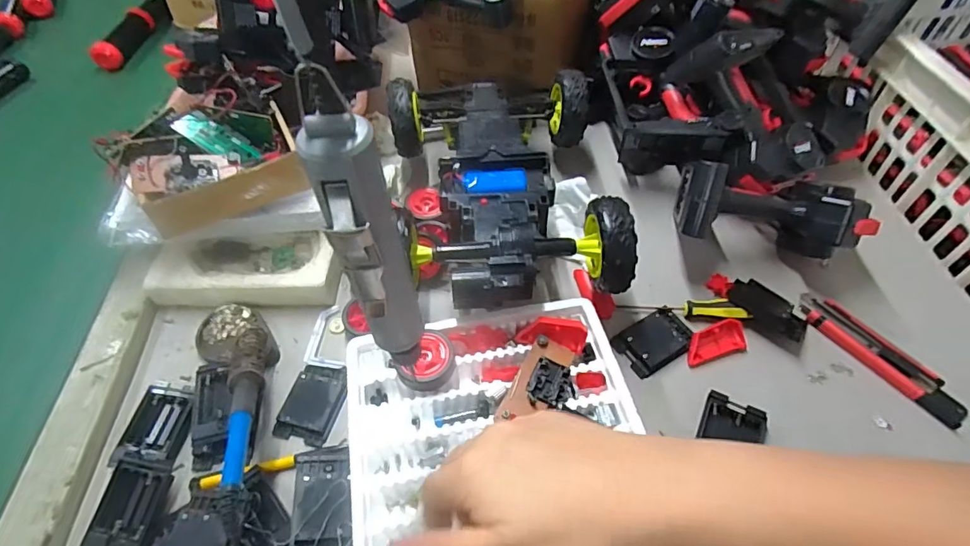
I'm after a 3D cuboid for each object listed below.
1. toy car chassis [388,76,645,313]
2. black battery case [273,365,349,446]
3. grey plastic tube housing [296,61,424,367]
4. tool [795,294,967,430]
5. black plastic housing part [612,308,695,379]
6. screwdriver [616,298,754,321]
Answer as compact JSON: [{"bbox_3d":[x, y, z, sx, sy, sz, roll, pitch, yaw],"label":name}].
[{"bbox_3d":[0.013,-0.119,0.557,0.230,0.083,0.329,-4,53,-2],"label":"toy car chassis"},{"bbox_3d":[-0.167,0.128,0.487,0.054,0.012,0.075,11,54,9],"label":"black battery case"},{"bbox_3d":[-0.056,-0.005,0.258,0.030,0.201,0.032,-13,53,-9],"label":"grey plastic tube housing"},{"bbox_3d":[0.397,0.084,0.503,0.037,0.019,0.165,-30,58,-20],"label":"tool"},{"bbox_3d":[0.180,0.069,0.520,0.086,0.012,0.052,-29,58,-20],"label":"black plastic housing part"},{"bbox_3d":[0.214,0.037,0.536,0.129,0.021,0.019,7,53,7],"label":"screwdriver"}]

